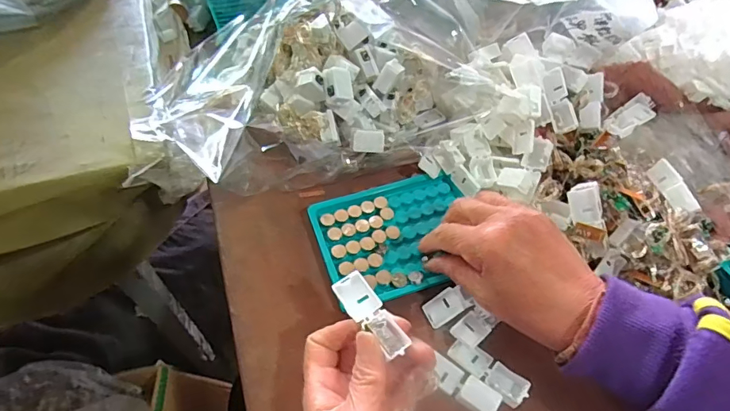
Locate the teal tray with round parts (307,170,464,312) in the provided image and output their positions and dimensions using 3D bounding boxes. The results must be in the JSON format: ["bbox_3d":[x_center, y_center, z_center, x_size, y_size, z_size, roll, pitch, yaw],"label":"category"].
[{"bbox_3d":[0.027,0.023,0.374,0.124,0.009,0.098,-15,59,-12],"label":"teal tray with round parts"}]

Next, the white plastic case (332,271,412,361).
[{"bbox_3d":[0.004,0.065,0.282,0.021,0.009,0.055,-35,71,-23],"label":"white plastic case"}]

